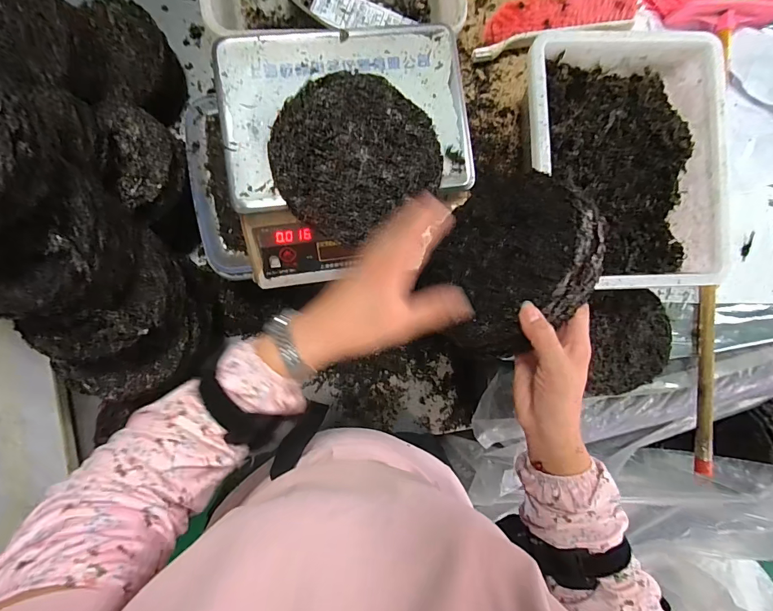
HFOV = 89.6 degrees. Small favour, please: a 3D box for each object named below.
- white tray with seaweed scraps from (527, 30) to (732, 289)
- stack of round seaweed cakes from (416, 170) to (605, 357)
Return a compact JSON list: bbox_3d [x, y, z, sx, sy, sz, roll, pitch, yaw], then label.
[{"bbox_3d":[0.344,-0.207,0.587,0.270,0.082,0.361,-2,88,-6],"label":"white tray with seaweed scraps"},{"bbox_3d":[0.125,-0.048,0.423,0.048,0.188,0.192,29,92,-34],"label":"stack of round seaweed cakes"}]

